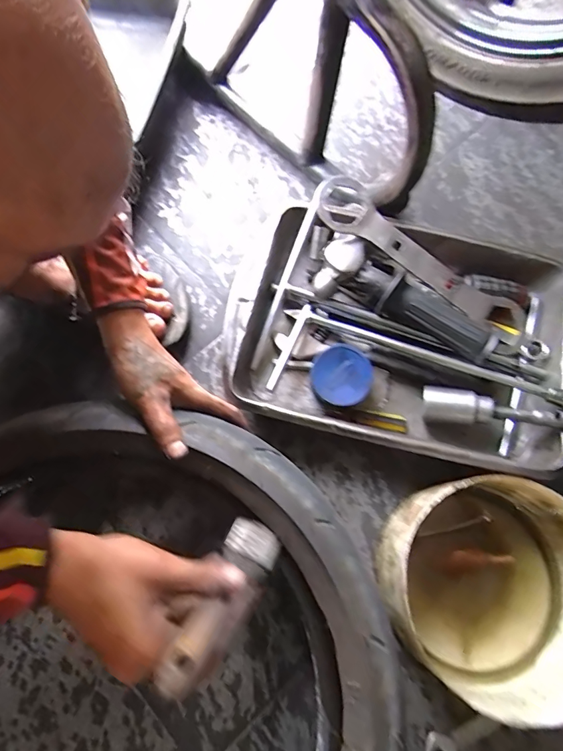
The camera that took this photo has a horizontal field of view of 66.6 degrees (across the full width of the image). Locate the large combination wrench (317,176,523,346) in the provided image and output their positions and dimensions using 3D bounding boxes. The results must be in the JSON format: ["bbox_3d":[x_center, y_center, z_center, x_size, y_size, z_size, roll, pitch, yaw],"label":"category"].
[{"bbox_3d":[0.151,-0.120,0.461,0.263,0.020,0.047,35,74,-6],"label":"large combination wrench"}]

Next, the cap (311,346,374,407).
[{"bbox_3d":[0.060,0.000,0.427,0.059,0.016,0.055,36,99,10],"label":"cap"}]

